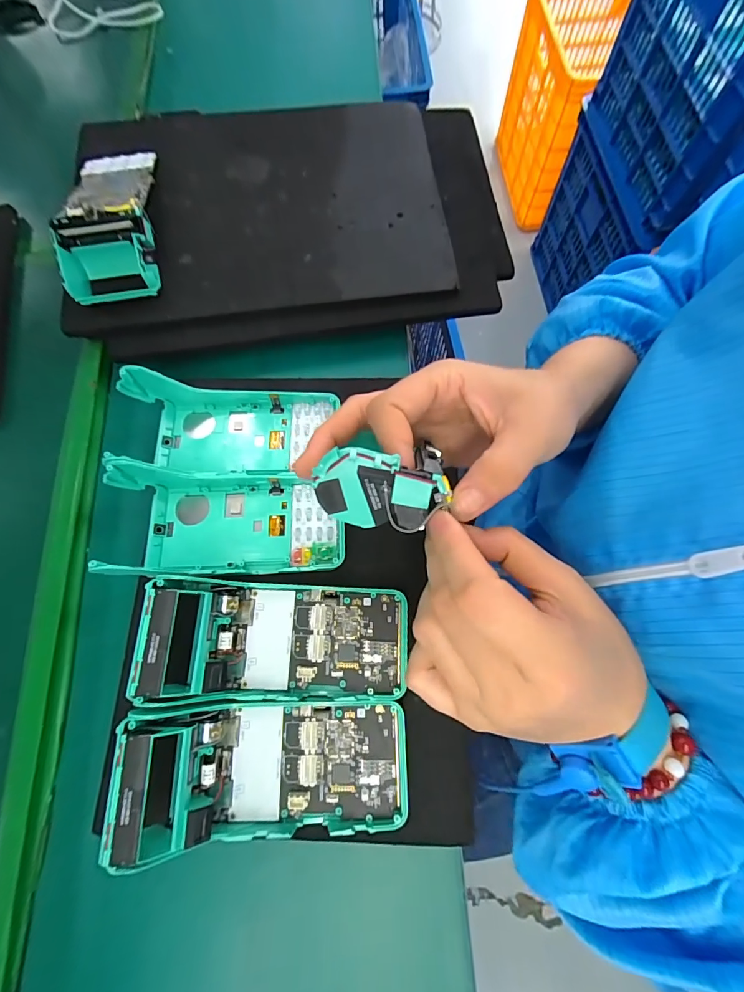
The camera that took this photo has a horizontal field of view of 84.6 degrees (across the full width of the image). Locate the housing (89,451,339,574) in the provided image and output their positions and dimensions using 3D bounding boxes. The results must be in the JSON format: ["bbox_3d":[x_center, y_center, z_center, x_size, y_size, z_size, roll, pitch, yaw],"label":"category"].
[{"bbox_3d":[-0.107,0.018,0.307,0.170,0.045,0.078,-2,72,2],"label":"housing"}]

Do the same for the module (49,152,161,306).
[{"bbox_3d":[-0.227,-0.248,0.352,0.075,0.049,0.167,-10,74,-1],"label":"module"}]

